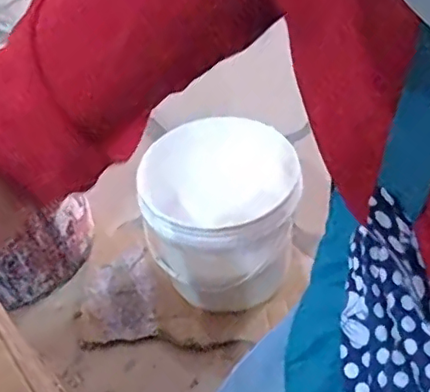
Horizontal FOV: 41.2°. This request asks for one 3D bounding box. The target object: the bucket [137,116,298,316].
[{"bbox_3d":[0.008,0.039,0.824,0.211,0.194,0.200,-4,45,4],"label":"bucket"}]

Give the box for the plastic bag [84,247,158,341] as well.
[{"bbox_3d":[-0.141,0.145,0.861,0.100,0.026,0.143,-8,45,-1],"label":"plastic bag"}]

